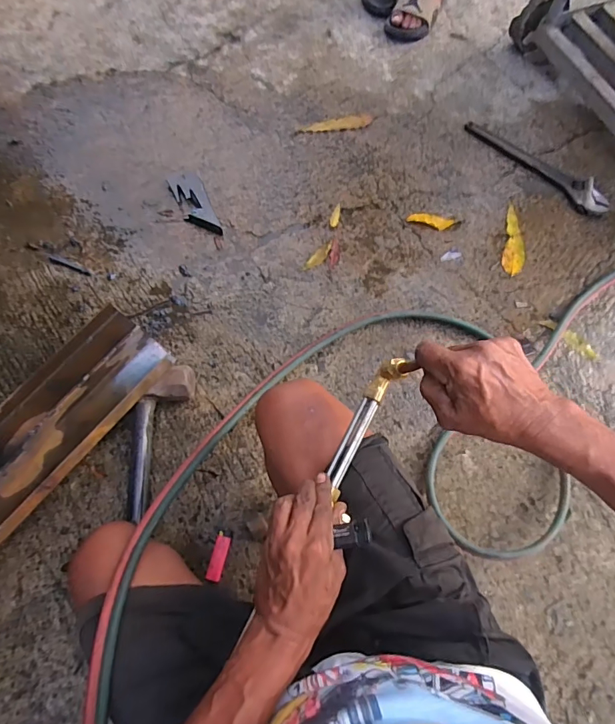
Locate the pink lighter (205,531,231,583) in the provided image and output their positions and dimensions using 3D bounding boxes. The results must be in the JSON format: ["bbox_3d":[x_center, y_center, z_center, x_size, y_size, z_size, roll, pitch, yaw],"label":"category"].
[{"bbox_3d":[-0.145,0.316,0.701,0.025,0.014,0.072,12,73,2],"label":"pink lighter"}]

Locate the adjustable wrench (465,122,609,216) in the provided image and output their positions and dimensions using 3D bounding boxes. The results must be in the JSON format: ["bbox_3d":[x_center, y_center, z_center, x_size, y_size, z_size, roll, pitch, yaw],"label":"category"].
[{"bbox_3d":[0.540,-0.472,1.017,0.385,0.035,0.082,42,75,11],"label":"adjustable wrench"}]

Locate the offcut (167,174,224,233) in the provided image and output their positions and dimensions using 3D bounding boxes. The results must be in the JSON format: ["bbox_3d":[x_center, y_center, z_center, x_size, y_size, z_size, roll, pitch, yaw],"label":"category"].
[{"bbox_3d":[-0.245,-0.346,0.948,0.069,0.022,0.178,-24,75,-9],"label":"offcut"}]

